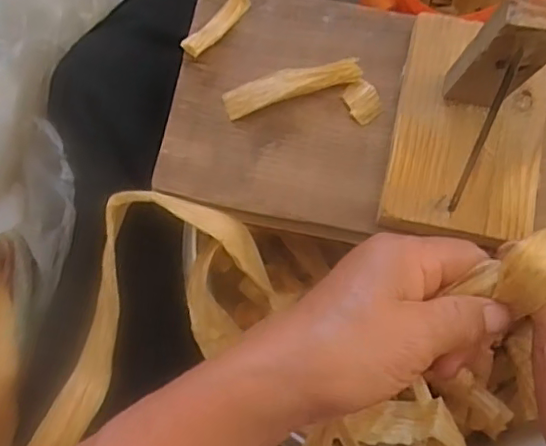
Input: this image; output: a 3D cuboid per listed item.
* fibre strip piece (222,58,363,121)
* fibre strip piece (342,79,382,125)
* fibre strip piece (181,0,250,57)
[{"bbox_3d":[0.013,-0.089,0.375,0.090,0.009,0.021,-18,77,-3],"label":"fibre strip piece"},{"bbox_3d":[0.058,-0.079,0.375,0.021,0.004,0.027,-23,77,-5],"label":"fibre strip piece"},{"bbox_3d":[-0.037,-0.132,0.385,0.014,0.013,0.060,36,80,9],"label":"fibre strip piece"}]

